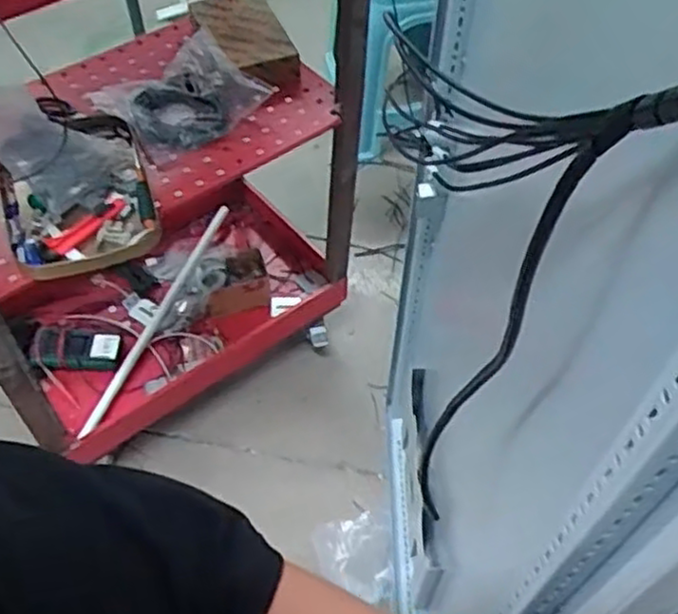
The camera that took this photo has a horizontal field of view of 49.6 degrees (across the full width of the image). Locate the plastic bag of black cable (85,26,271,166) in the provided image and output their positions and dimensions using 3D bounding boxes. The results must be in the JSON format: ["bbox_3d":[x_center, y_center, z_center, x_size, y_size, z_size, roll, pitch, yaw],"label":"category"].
[{"bbox_3d":[-0.258,-0.349,1.198,0.234,0.066,0.189,-36,61,-24],"label":"plastic bag of black cable"}]

